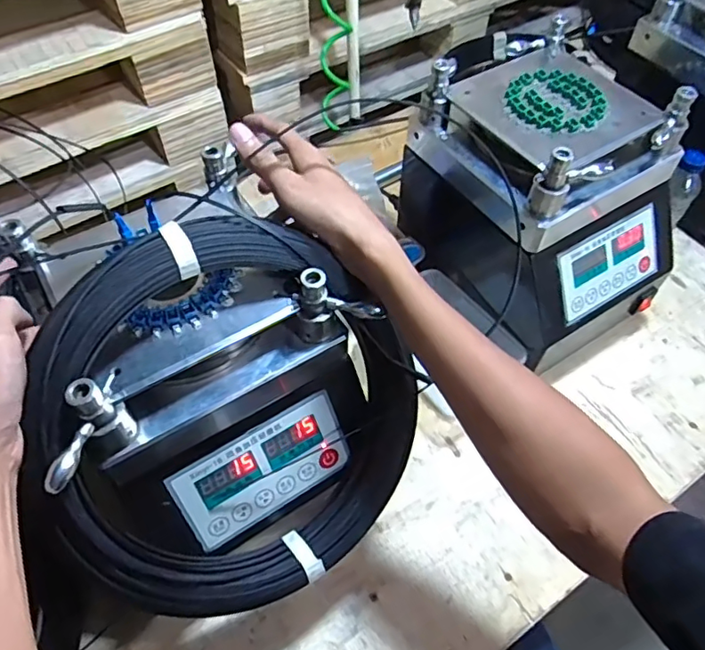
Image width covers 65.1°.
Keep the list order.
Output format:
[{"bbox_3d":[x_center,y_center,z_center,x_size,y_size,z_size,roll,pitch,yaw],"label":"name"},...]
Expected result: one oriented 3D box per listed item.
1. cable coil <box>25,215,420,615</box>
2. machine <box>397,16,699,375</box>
[{"bbox_3d":[-0.083,0.076,0.429,0.277,0.301,0.042,-49,26,-11],"label":"cable coil"},{"bbox_3d":[0.227,-0.135,0.674,0.215,0.281,0.269,-27,60,-18],"label":"machine"}]

